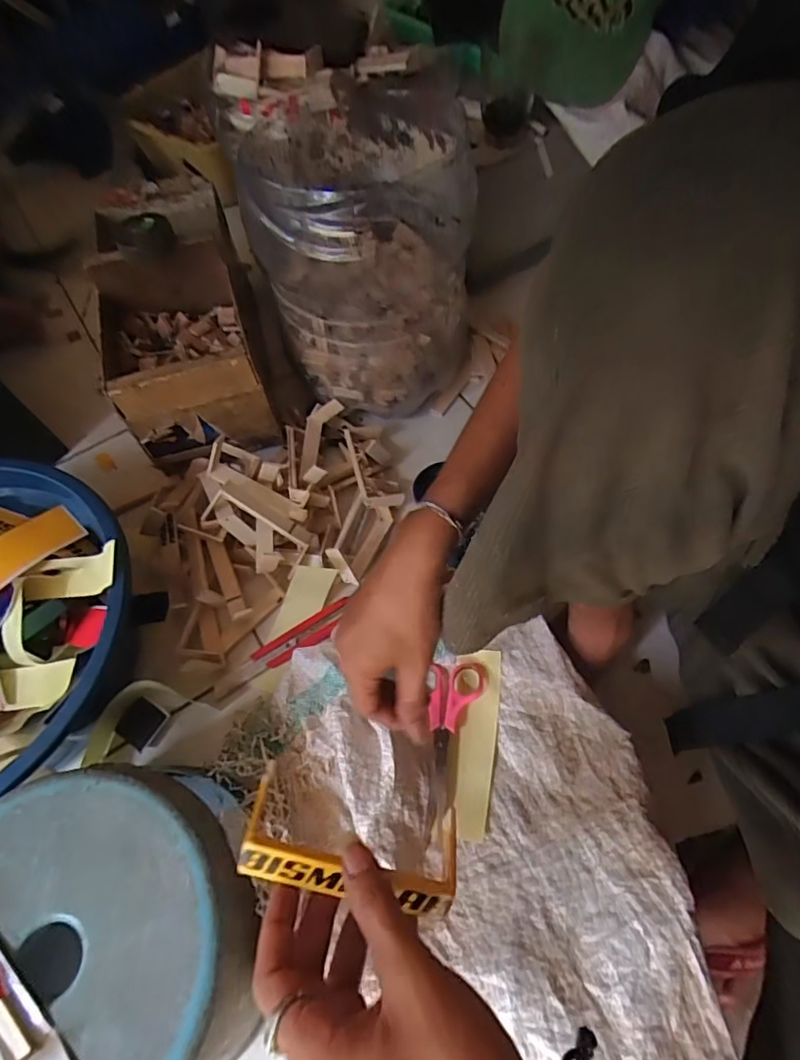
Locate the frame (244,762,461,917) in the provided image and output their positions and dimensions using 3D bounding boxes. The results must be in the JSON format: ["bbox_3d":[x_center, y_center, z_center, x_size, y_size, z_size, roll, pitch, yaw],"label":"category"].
[{"bbox_3d":[-0.024,0.167,0.290,0.113,0.015,0.054,13,62,-6],"label":"frame"}]

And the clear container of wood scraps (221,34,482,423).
[{"bbox_3d":[-0.043,-0.349,0.649,0.244,0.289,0.302,-11,61,-3],"label":"clear container of wood scraps"}]

